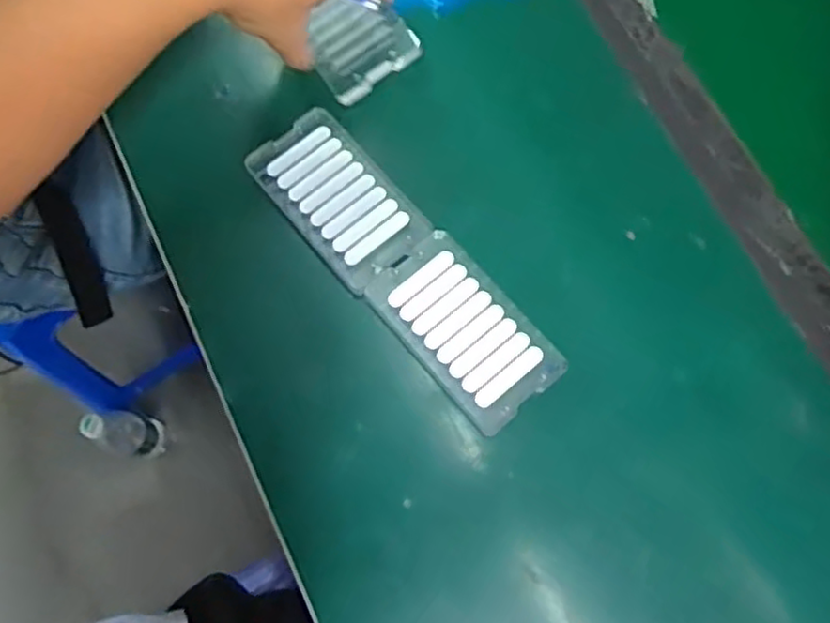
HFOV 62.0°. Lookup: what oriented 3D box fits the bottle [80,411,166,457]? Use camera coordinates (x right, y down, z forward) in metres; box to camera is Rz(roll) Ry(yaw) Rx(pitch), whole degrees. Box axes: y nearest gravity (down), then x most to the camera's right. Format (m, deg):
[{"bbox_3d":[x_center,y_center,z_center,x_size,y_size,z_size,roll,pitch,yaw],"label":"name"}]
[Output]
[{"bbox_3d":[-0.432,0.175,1.009,0.082,0.213,0.064,8,74,2],"label":"bottle"}]

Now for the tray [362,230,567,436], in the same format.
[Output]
[{"bbox_3d":[0.031,0.010,0.434,0.070,0.006,0.120,-39,78,-11],"label":"tray"}]

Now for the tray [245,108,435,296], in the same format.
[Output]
[{"bbox_3d":[-0.051,-0.076,0.459,0.070,0.006,0.122,-39,78,-11],"label":"tray"}]

